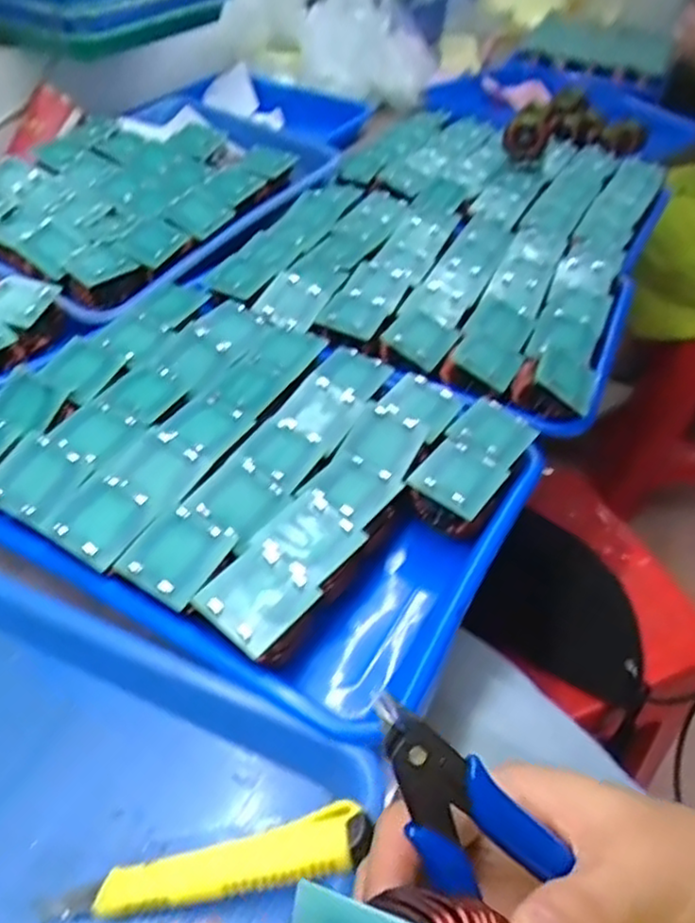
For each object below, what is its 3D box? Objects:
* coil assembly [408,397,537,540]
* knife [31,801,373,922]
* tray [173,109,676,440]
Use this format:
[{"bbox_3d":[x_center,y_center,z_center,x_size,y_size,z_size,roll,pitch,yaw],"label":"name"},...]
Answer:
[{"bbox_3d":[0.079,0.005,0.431,0.045,0.039,0.099,26,48,21],"label":"coil assembly"},{"bbox_3d":[-0.057,0.164,0.276,0.135,0.006,0.022,-15,45,3],"label":"knife"},{"bbox_3d":[0.127,-0.239,0.694,0.337,0.060,0.549,21,47,16],"label":"tray"}]

